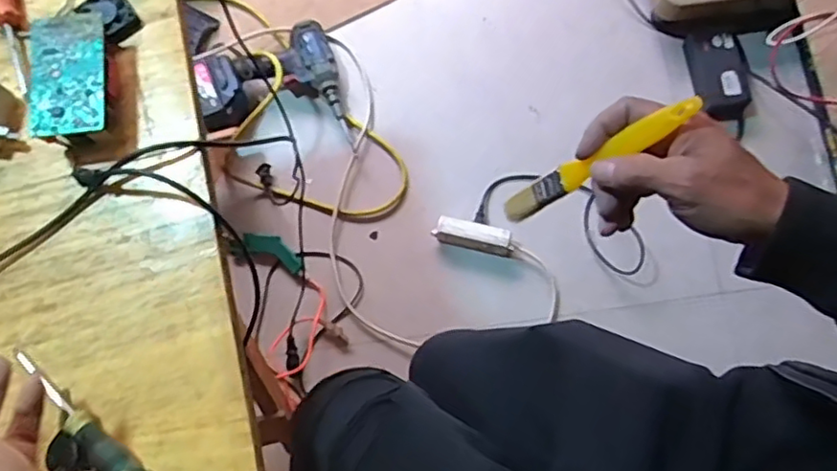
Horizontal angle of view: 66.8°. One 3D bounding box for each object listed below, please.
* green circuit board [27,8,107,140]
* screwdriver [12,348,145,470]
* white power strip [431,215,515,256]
[{"bbox_3d":[-0.272,-0.123,0.503,0.059,0.033,0.100,-7,77,1],"label":"green circuit board"},{"bbox_3d":[-0.242,0.137,0.446,0.154,0.033,0.023,38,81,10],"label":"screwdriver"},{"bbox_3d":[0.090,0.000,1.025,0.127,0.027,0.044,11,78,5],"label":"white power strip"}]

